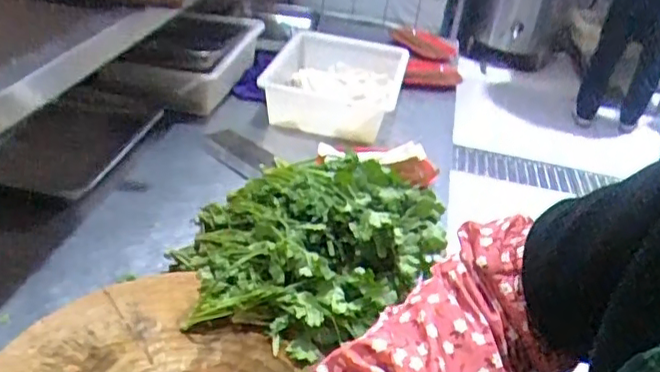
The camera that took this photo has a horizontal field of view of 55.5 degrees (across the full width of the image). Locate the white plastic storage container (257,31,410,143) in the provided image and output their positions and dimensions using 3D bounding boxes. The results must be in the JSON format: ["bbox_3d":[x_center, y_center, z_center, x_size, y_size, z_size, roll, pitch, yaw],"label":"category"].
[{"bbox_3d":[0.021,-0.238,1.401,0.272,0.105,0.419,10,32,3],"label":"white plastic storage container"}]

